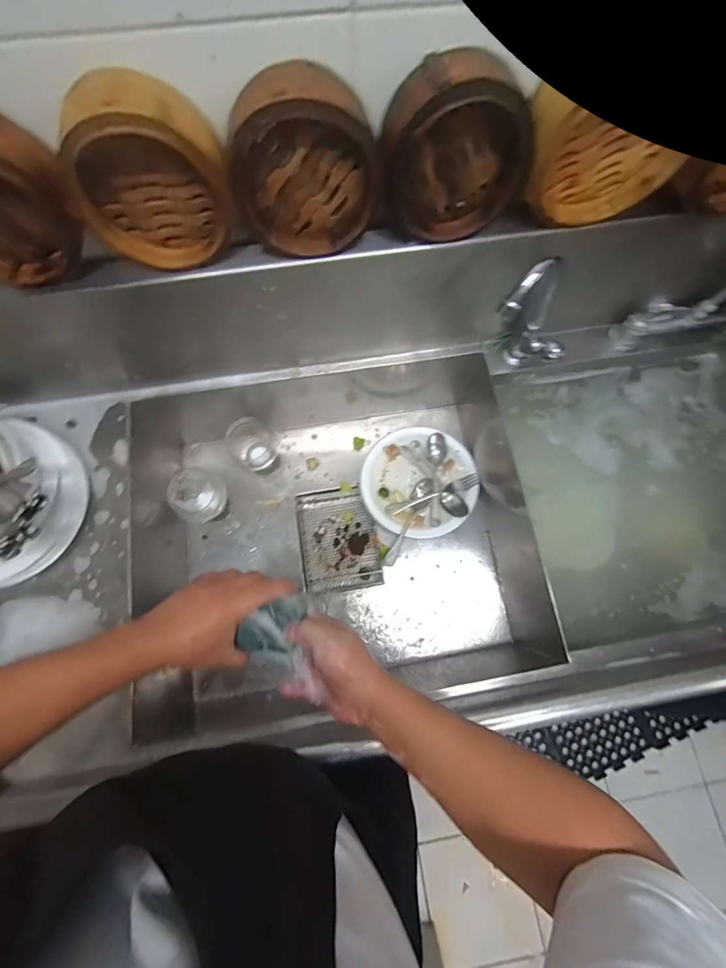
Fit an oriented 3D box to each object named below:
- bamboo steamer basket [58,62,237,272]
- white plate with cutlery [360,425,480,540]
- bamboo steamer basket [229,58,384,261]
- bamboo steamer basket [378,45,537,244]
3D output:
[{"bbox_3d":[-0.203,-0.289,0.377,0.147,0.146,0.061,-6,75,-2],"label":"bamboo steamer basket"},{"bbox_3d":[0.114,-0.004,0.791,0.223,0.026,0.218,28,76,7],"label":"white plate with cutlery"},{"bbox_3d":[-0.054,-0.309,0.386,0.141,0.131,0.075,-4,75,-1],"label":"bamboo steamer basket"},{"bbox_3d":[0.089,-0.330,0.390,0.149,0.132,0.075,-12,75,-4],"label":"bamboo steamer basket"}]

